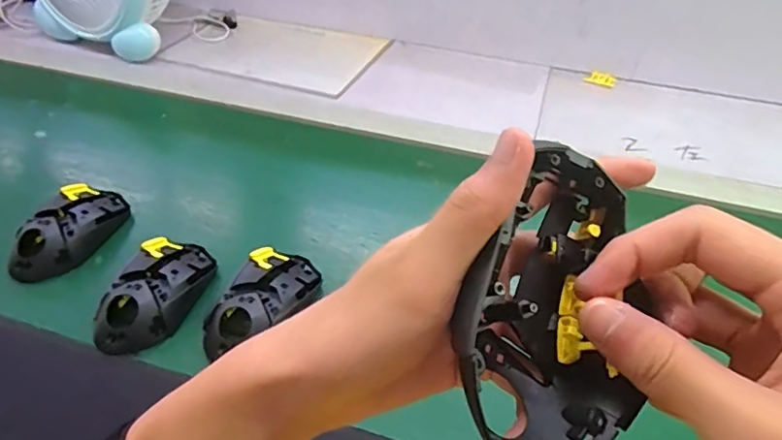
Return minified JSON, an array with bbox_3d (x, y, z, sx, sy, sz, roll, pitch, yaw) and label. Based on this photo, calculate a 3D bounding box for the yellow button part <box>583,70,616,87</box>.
[{"bbox_3d":[0.309,-0.208,0.814,0.042,0.008,0.030,23,44,23],"label":"yellow button part"}]

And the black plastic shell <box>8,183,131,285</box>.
[{"bbox_3d":[-0.302,0.008,0.514,0.057,0.041,0.116,12,41,8],"label":"black plastic shell"}]

